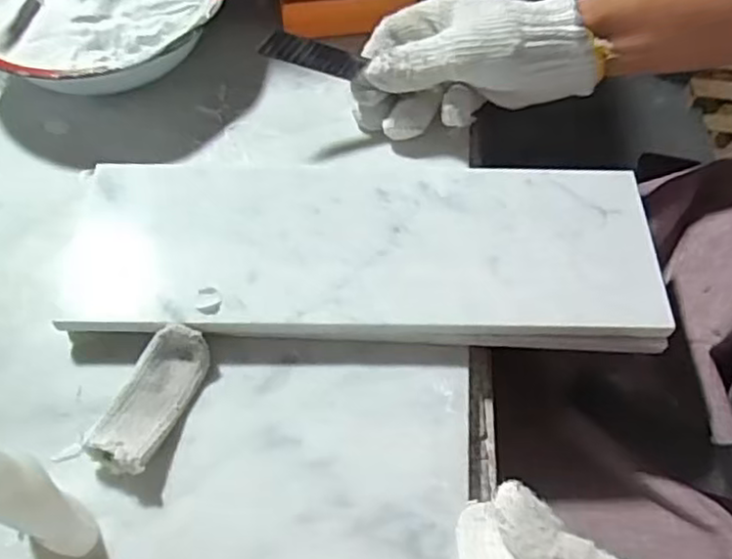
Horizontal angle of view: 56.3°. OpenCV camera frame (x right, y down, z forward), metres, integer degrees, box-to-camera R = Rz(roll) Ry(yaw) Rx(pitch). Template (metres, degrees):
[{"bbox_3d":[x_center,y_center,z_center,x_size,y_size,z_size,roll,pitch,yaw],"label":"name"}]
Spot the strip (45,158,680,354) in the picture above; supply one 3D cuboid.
[{"bbox_3d":[-0.001,-0.021,0.366,0.300,0.022,0.114,2,60,-1],"label":"strip"}]

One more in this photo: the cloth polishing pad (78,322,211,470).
[{"bbox_3d":[-0.100,0.056,0.323,0.029,0.019,0.072,18,61,9],"label":"cloth polishing pad"}]

